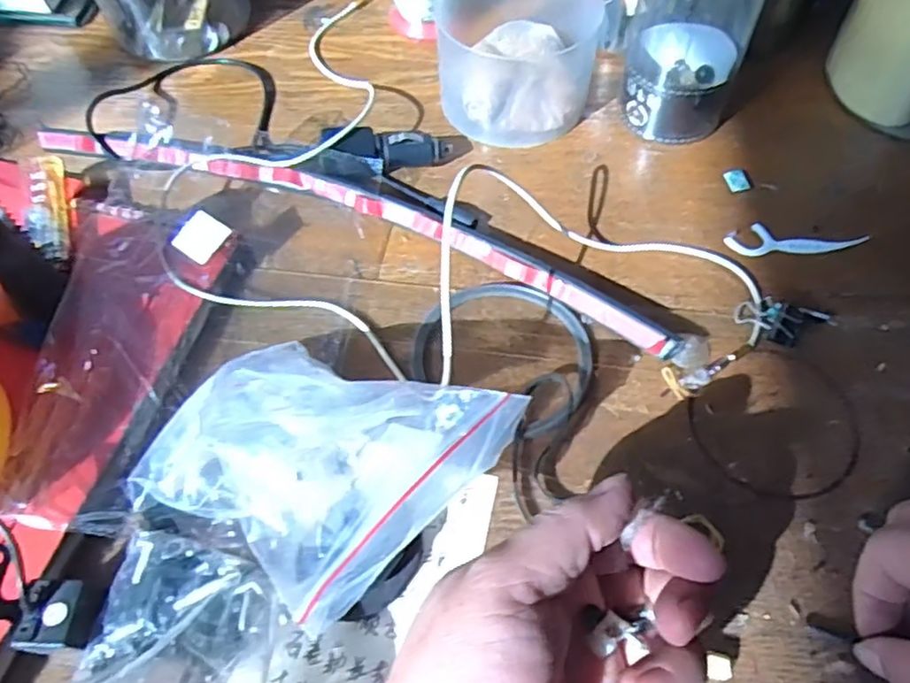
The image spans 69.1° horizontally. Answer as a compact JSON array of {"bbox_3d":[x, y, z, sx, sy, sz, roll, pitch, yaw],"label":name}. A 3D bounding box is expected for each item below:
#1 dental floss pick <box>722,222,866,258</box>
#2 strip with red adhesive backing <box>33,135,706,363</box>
[{"bbox_3d":[0.184,-0.056,0.356,0.071,0.004,0.021,-3,57,-1],"label":"dental floss pick"},{"bbox_3d":[-0.060,-0.068,0.363,0.368,0.019,0.043,19,59,14],"label":"strip with red adhesive backing"}]

